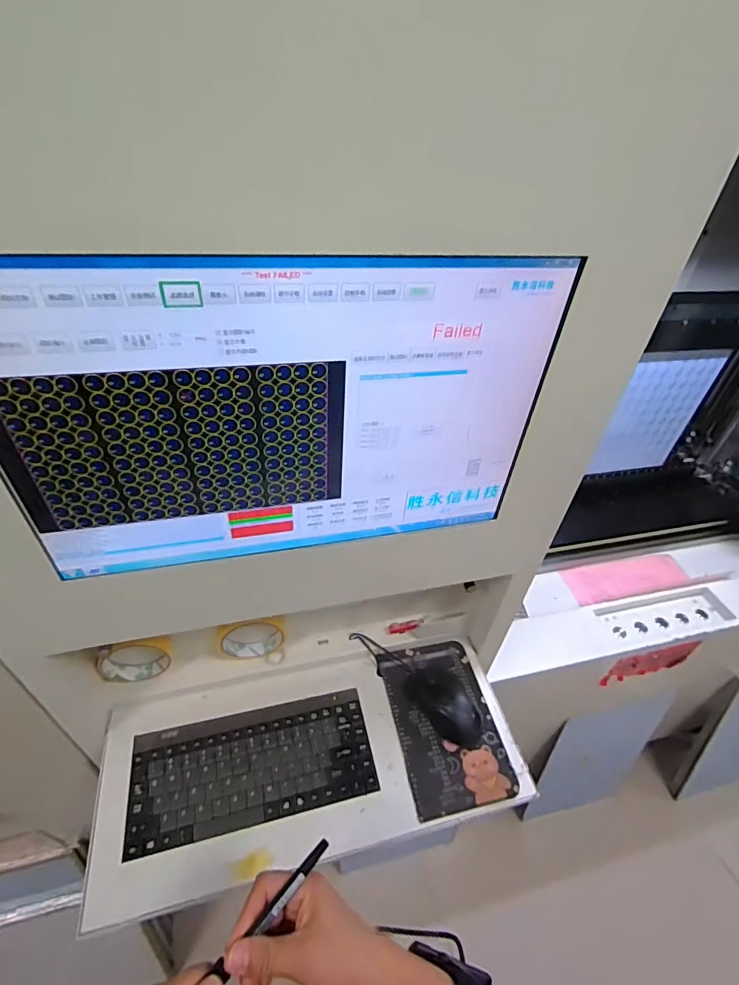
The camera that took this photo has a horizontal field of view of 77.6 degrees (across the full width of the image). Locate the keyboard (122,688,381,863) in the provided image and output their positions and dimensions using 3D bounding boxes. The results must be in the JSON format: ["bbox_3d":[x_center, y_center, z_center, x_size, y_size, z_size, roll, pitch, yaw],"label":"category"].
[{"bbox_3d":[-0.137,0.328,0.556,0.276,0.012,0.124,-7,43,-13],"label":"keyboard"}]

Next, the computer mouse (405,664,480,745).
[{"bbox_3d":[0.104,0.276,0.616,0.063,0.031,0.116,-20,47,-26],"label":"computer mouse"}]

